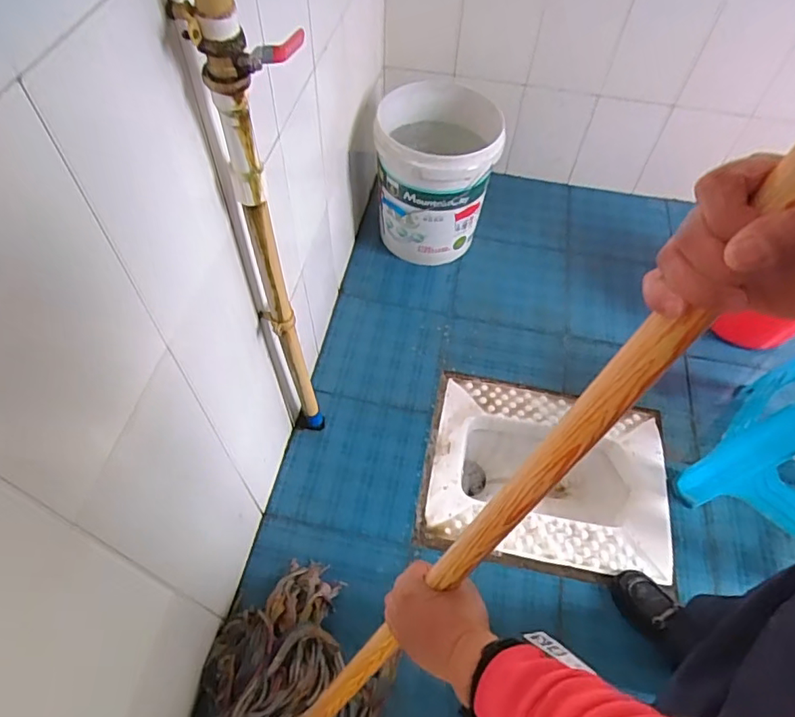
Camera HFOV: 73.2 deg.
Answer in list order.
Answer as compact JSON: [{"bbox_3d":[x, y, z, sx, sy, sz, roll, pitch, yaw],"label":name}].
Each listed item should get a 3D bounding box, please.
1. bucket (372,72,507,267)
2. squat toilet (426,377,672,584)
[{"bbox_3d":[0.101,-0.486,1.407,0.303,0.364,0.362,4,55,0],"label":"bucket"},{"bbox_3d":[0.323,0.281,1.216,0.500,0.159,0.392,12,55,5],"label":"squat toilet"}]

